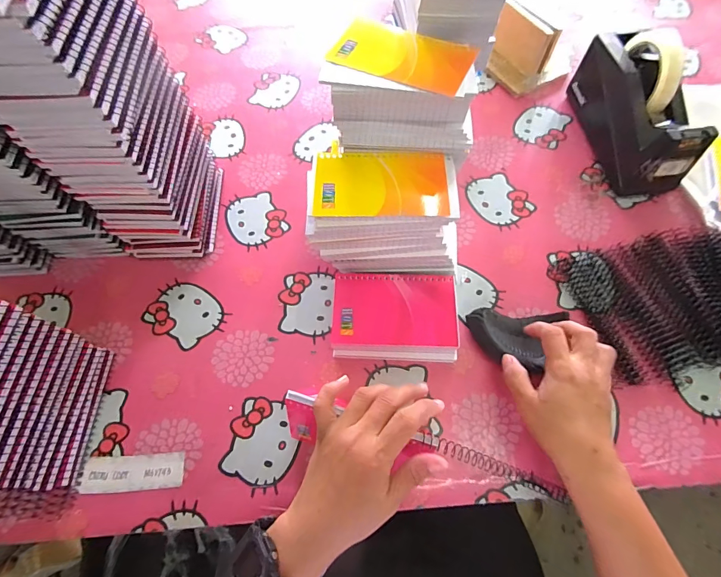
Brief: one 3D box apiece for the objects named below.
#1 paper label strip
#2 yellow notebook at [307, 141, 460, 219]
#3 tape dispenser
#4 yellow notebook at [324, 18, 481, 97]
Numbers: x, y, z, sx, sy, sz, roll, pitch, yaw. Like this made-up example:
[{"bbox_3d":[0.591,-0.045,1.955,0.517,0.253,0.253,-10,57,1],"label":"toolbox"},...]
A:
[{"bbox_3d":[-0.222,0.180,0.365,0.095,0.004,0.032,-4,64,0],"label":"paper label strip"},{"bbox_3d":[0.022,-0.105,0.370,0.144,0.006,0.078,1,65,2],"label":"yellow notebook"},{"bbox_3d":[0.349,-0.231,0.470,0.070,0.122,0.199,-9,65,-3],"label":"tape dispenser"},{"bbox_3d":[0.039,-0.222,0.354,0.130,0.005,0.079,22,67,12],"label":"yellow notebook"}]

